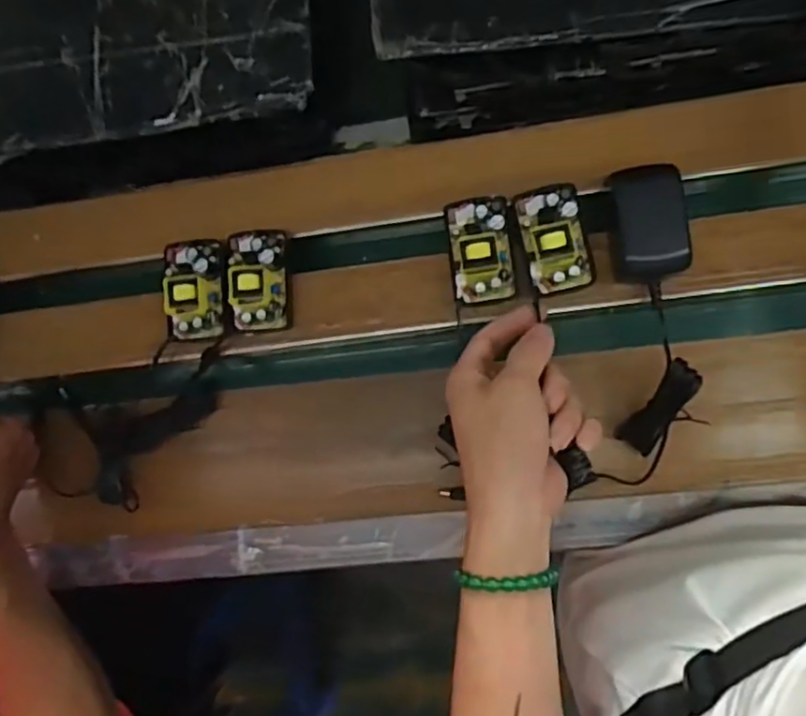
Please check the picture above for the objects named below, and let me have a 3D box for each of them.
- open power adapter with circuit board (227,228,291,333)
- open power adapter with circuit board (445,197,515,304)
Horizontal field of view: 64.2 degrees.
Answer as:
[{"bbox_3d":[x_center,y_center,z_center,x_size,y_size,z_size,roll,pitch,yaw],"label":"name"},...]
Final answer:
[{"bbox_3d":[-0.101,-0.055,0.437,0.042,0.018,0.072,-3,86,7],"label":"open power adapter with circuit board"},{"bbox_3d":[0.051,-0.072,0.418,0.041,0.025,0.068,-3,86,7],"label":"open power adapter with circuit board"}]

